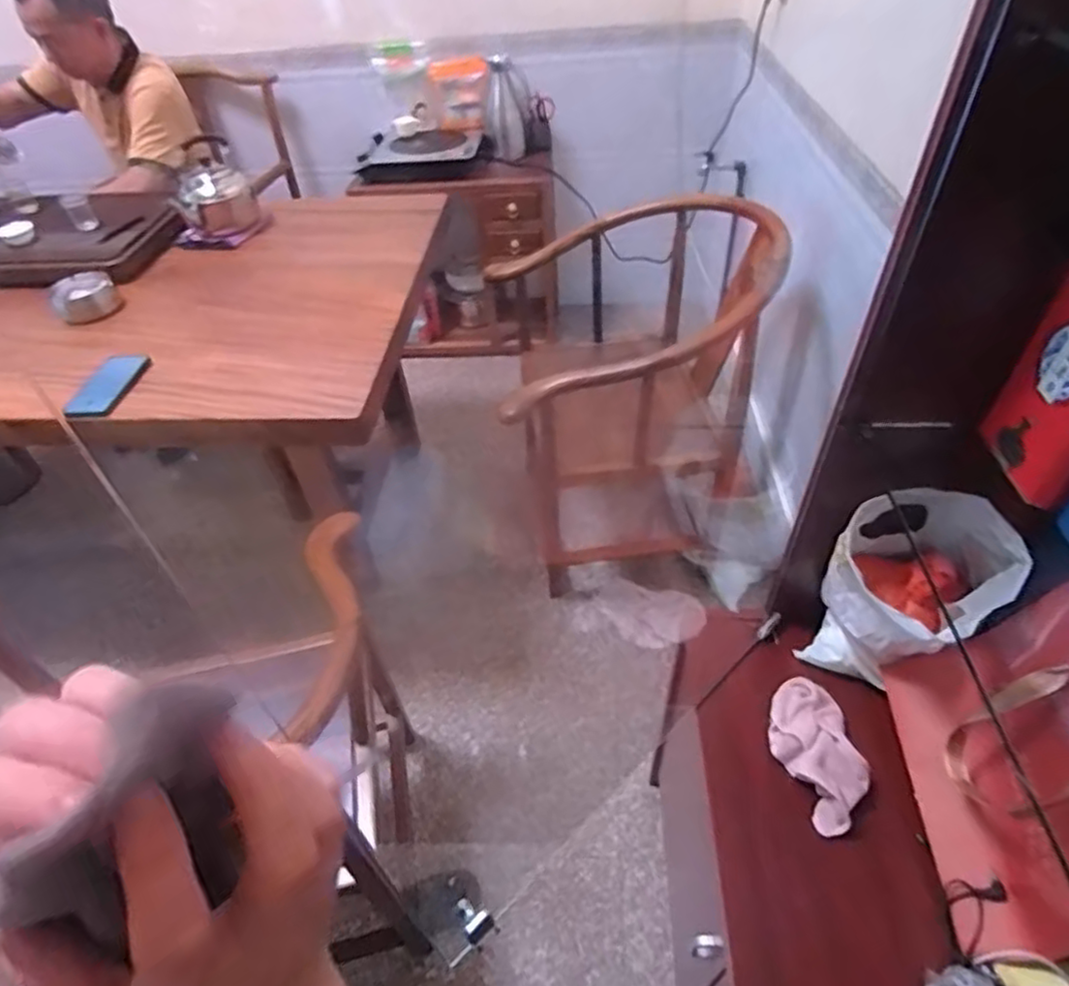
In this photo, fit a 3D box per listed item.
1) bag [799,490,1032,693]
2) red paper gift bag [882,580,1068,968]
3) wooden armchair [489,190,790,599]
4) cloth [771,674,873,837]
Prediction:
[{"bbox_3d":[0.411,0.118,0.730,0.142,0.240,0.156,-35,52,-27],"label":"bag"},{"bbox_3d":[0.449,0.245,0.596,0.108,0.248,0.289,0,45,5],"label":"red paper gift bag"},{"bbox_3d":[0.226,-0.213,1.518,0.545,0.752,0.553,-3,45,4],"label":"wooden armchair"},{"bbox_3d":[0.320,0.291,0.742,0.086,0.028,0.166,-4,45,3],"label":"cloth"}]

